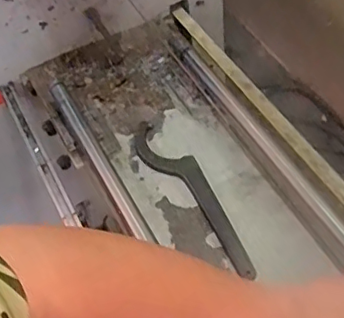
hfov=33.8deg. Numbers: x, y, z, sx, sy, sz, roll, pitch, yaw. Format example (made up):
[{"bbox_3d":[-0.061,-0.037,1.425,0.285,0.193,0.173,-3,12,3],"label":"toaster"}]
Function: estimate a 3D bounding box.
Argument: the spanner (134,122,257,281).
[{"bbox_3d":[0.036,0.050,0.864,0.062,0.007,0.325,-30,55,-18],"label":"spanner"}]

